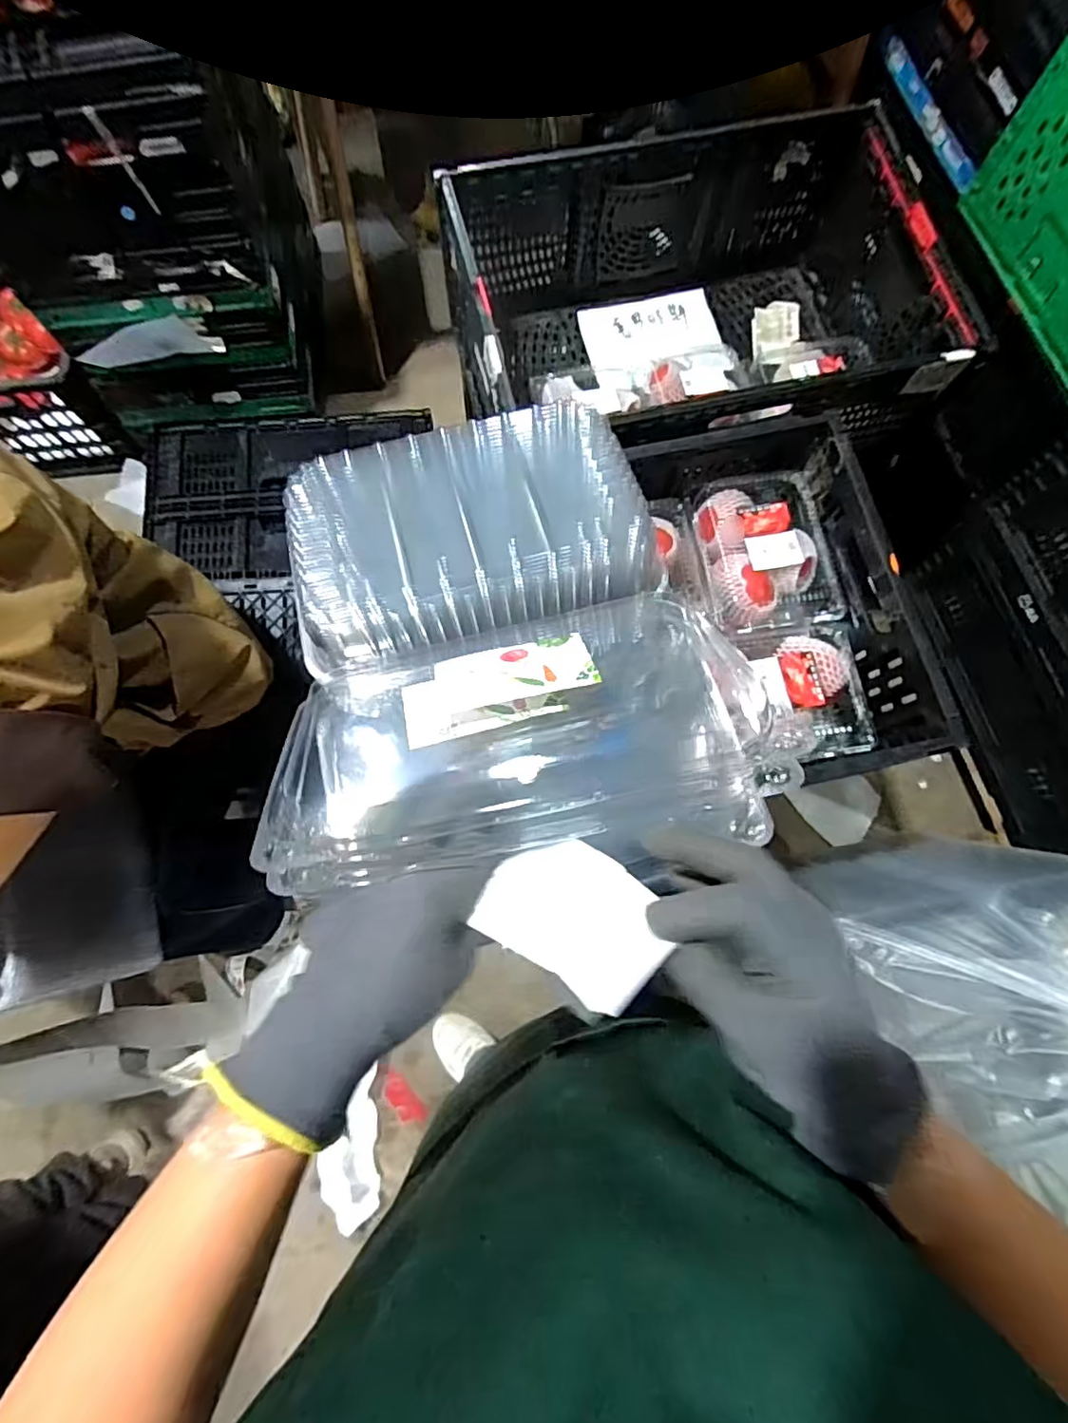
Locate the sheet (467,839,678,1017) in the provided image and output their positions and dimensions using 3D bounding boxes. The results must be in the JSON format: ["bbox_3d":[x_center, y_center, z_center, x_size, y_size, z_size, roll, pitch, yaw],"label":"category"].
[{"bbox_3d":[0.021,0.097,0.290,0.089,0.007,0.066,22,50,32],"label":"sheet"}]

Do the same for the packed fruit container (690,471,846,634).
[{"bbox_3d":[0.274,-0.186,0.714,0.149,0.072,0.183,-9,77,-4],"label":"packed fruit container"}]

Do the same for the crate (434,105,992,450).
[{"bbox_3d":[0.227,-0.539,0.834,0.627,0.227,0.449,-15,77,-5],"label":"crate"}]

